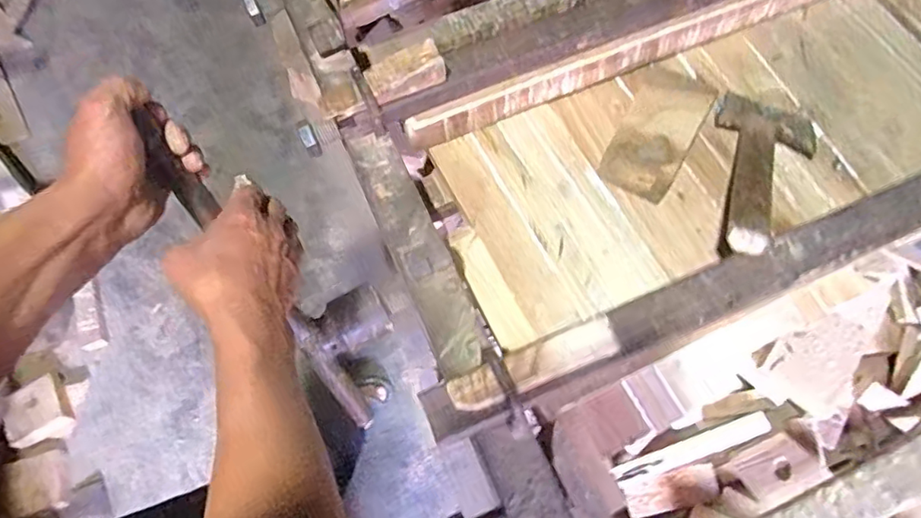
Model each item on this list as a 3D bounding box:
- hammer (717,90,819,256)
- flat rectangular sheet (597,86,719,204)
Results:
[{"bbox_3d":[0.325,-0.096,0.633,0.115,0.033,0.275,25,46,12],"label":"hammer"},{"bbox_3d":[0.241,-0.154,0.714,0.084,0.031,0.164,29,70,14],"label":"flat rectangular sheet"}]

